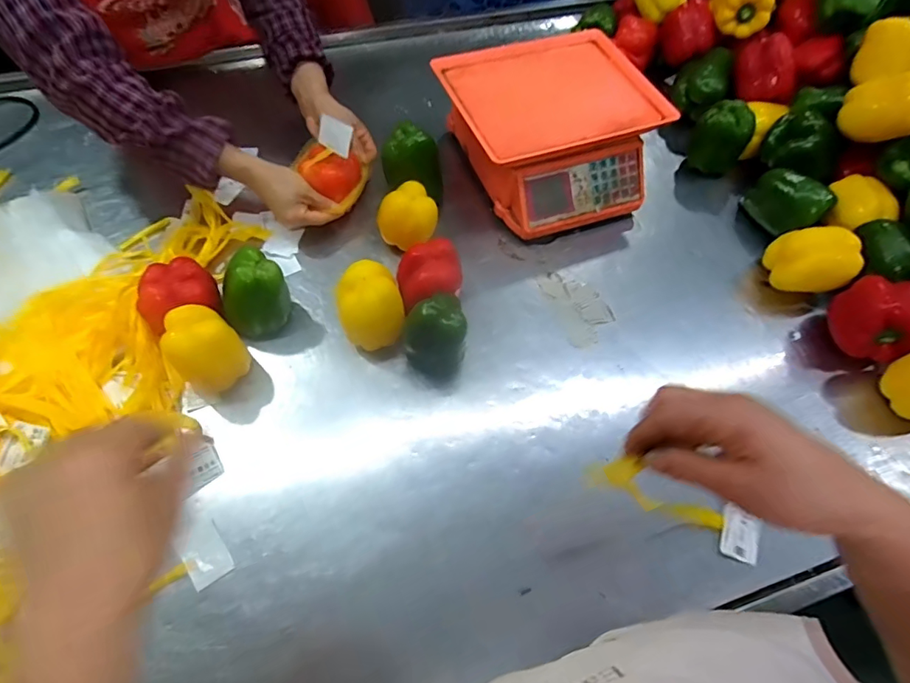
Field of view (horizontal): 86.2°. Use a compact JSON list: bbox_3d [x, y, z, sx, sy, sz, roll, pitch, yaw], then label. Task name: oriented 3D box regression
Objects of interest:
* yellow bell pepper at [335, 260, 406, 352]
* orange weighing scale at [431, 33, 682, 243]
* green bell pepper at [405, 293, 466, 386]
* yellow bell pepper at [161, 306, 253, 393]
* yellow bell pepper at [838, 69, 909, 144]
[{"bbox_3d":[-0.103,-0.036,0.595,0.074,0.109,0.079,1,60,-3],"label":"yellow bell pepper"},{"bbox_3d":[0.147,-0.314,0.748,0.284,0.132,0.277,-18,63,-13],"label":"orange weighing scale"},{"bbox_3d":[-0.024,0.002,0.577,0.066,0.114,0.061,1,61,-2],"label":"green bell pepper"},{"bbox_3d":[-0.288,0.009,0.564,0.073,0.098,0.064,-36,68,-21],"label":"yellow bell pepper"},{"bbox_3d":[0.603,-0.330,0.681,0.101,0.080,0.076,0,49,46],"label":"yellow bell pepper"}]

